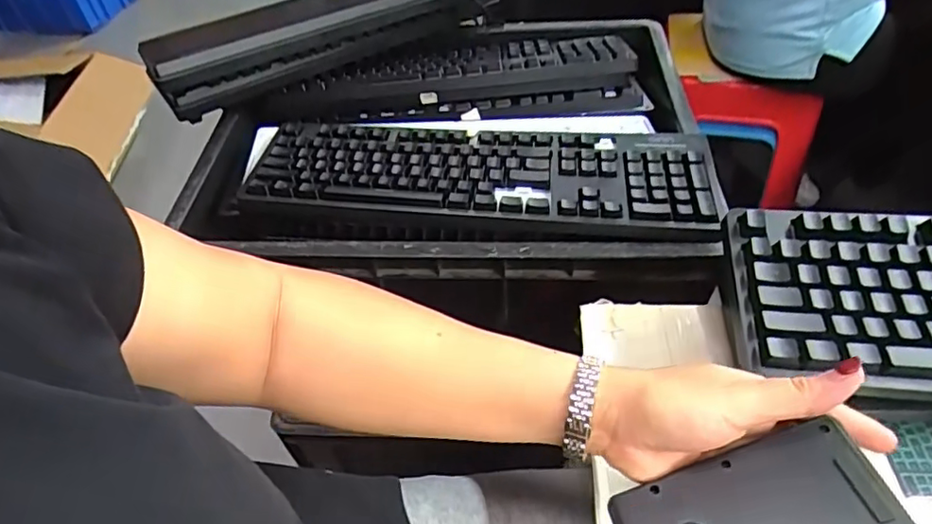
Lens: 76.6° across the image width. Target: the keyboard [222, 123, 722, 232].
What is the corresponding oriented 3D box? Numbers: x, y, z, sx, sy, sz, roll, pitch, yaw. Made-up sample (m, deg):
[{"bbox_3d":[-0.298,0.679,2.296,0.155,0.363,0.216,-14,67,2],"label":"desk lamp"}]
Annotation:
[{"bbox_3d":[0.007,-0.089,0.573,0.438,0.029,0.130,2,47,7],"label":"keyboard"}]

